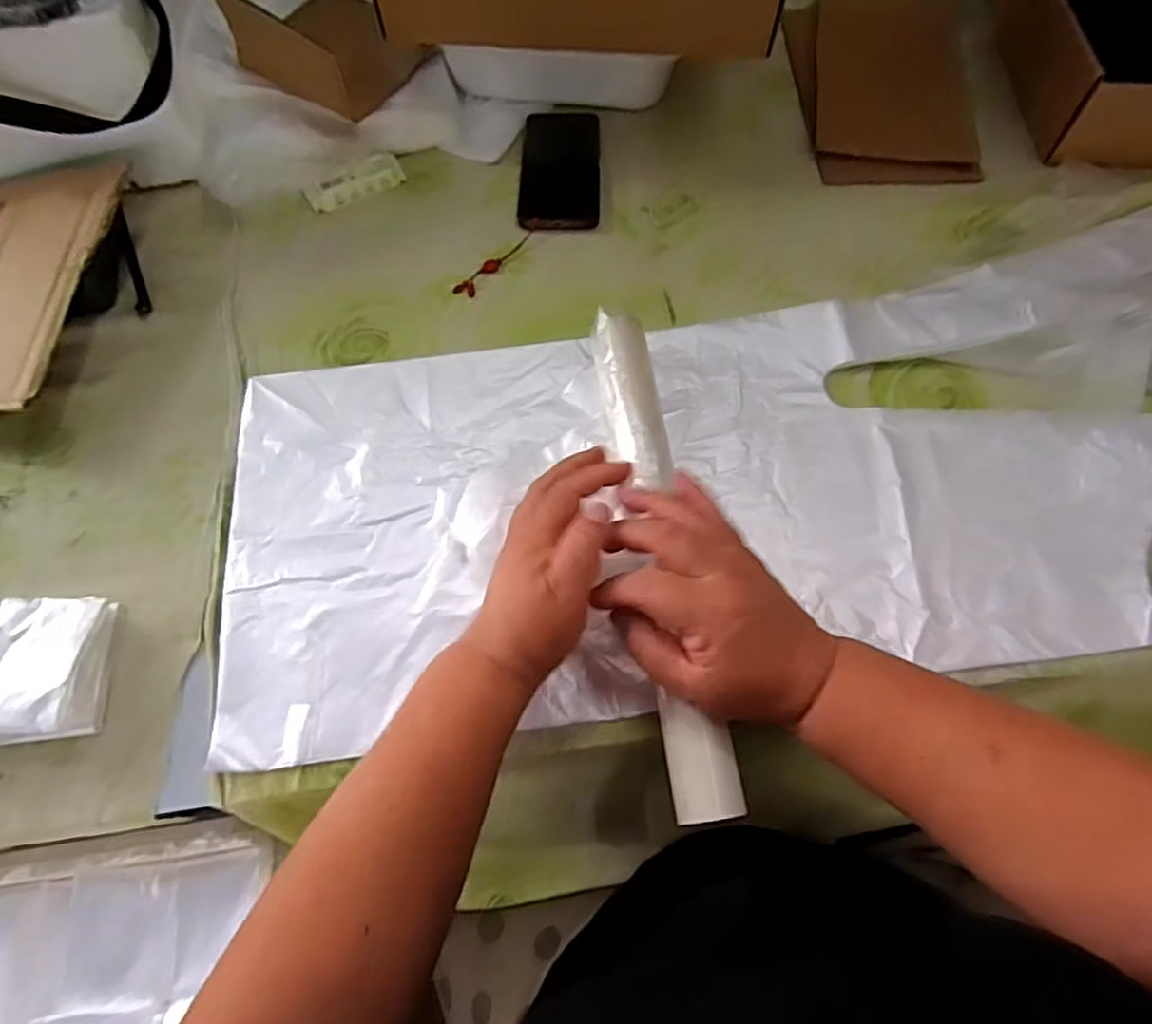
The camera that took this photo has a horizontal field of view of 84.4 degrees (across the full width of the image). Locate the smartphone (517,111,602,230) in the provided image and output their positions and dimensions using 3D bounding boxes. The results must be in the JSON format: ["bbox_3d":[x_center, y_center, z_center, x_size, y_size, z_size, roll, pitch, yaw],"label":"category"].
[{"bbox_3d":[-0.015,-0.340,0.627,0.076,0.004,0.163,0,65,2],"label":"smartphone"}]

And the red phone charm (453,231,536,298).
[{"bbox_3d":[-0.073,-0.228,0.582,0.018,0.004,0.097,37,72,17],"label":"red phone charm"}]

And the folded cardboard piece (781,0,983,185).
[{"bbox_3d":[0.321,-0.453,0.655,0.170,0.024,0.282,1,65,3],"label":"folded cardboard piece"}]

